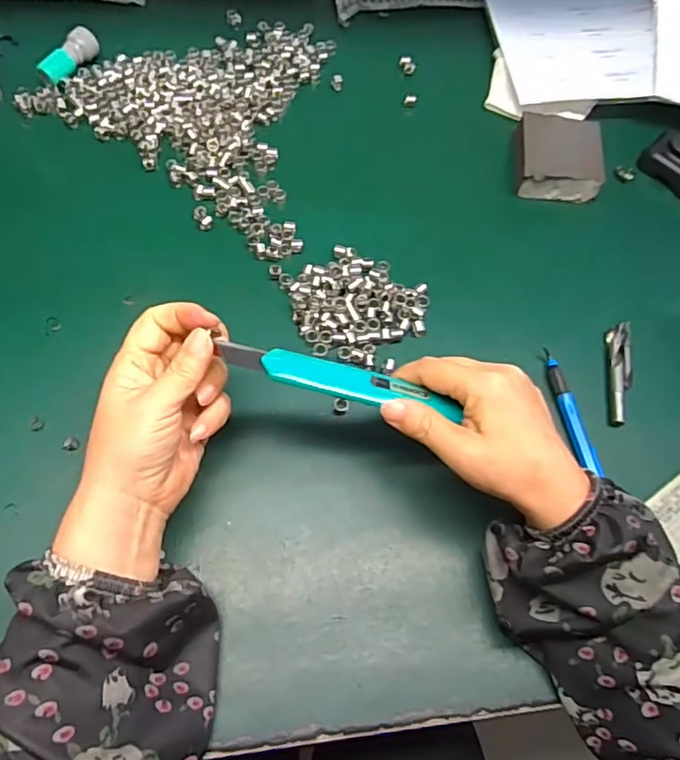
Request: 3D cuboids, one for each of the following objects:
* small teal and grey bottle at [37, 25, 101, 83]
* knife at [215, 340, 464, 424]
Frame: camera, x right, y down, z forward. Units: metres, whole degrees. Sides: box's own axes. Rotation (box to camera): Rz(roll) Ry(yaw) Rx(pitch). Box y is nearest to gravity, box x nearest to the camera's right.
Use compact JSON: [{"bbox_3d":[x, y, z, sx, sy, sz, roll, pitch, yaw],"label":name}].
[{"bbox_3d":[-0.245,-0.293,0.520,0.024,0.019,0.060,30,67,11],"label":"small teal and grey bottle"},{"bbox_3d":[0.000,0.000,0.322,0.133,0.011,0.022,13,65,-7],"label":"knife"}]

